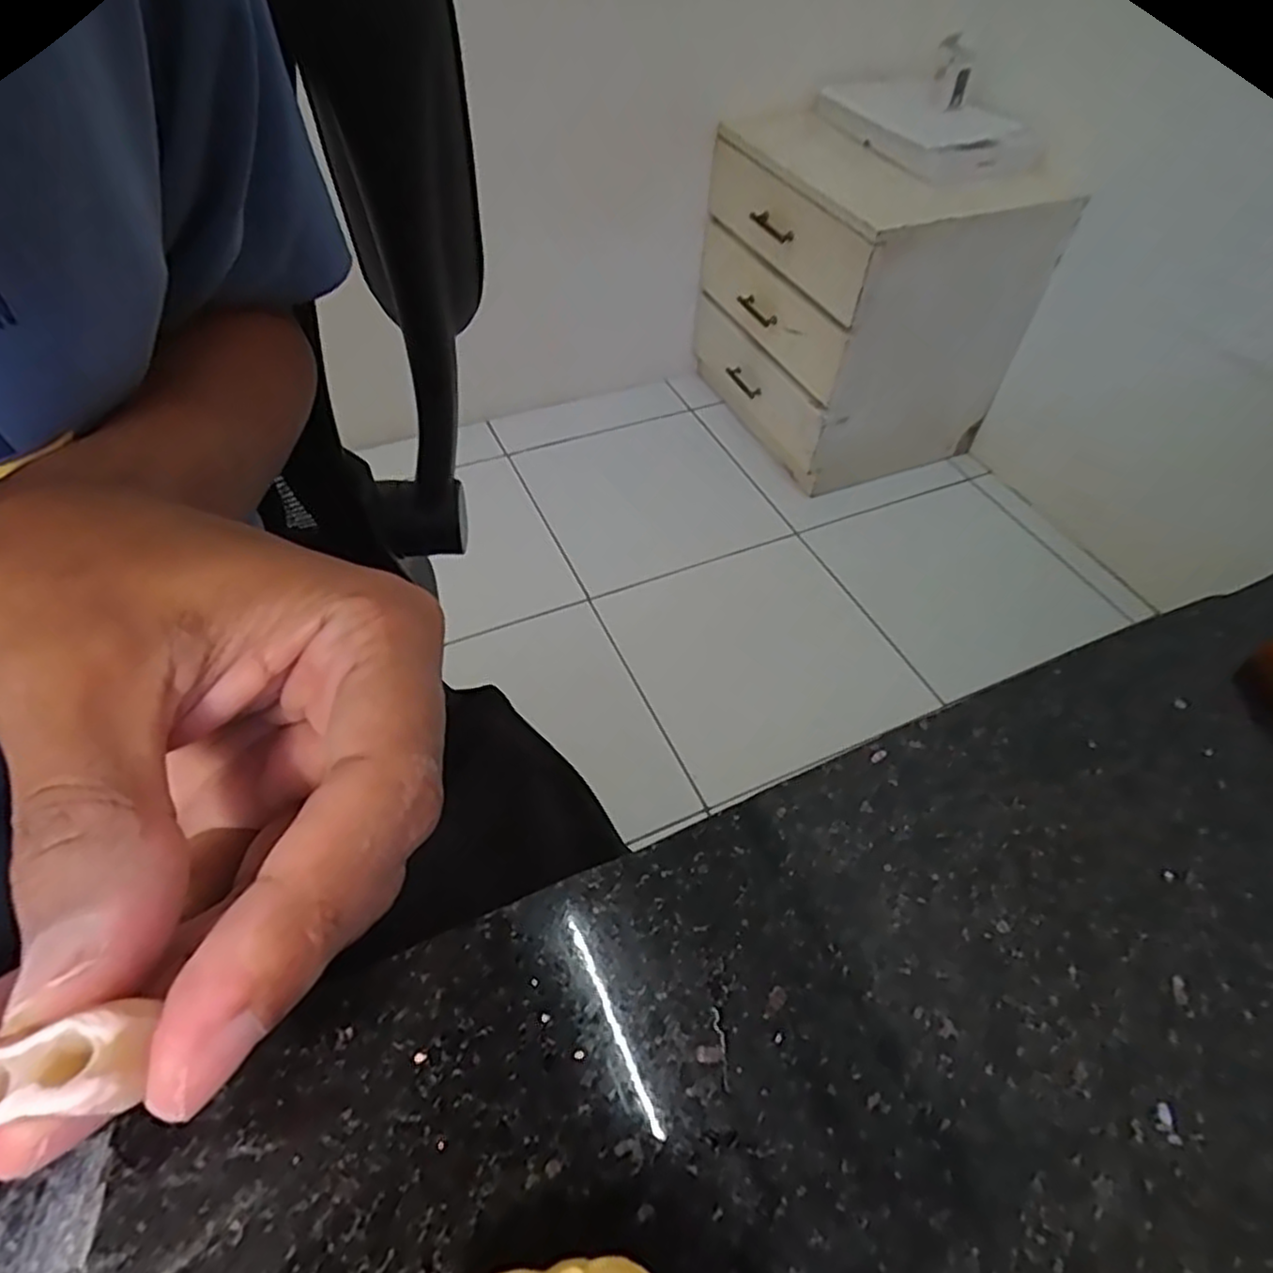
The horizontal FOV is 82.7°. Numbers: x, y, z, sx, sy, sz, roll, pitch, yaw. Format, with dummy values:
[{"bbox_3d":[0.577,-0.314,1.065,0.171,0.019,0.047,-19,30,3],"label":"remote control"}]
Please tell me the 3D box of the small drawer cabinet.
[{"bbox_3d":[0.400,-0.627,1.376,0.380,0.468,0.511,-17,53,-16],"label":"small drawer cabinet"}]

